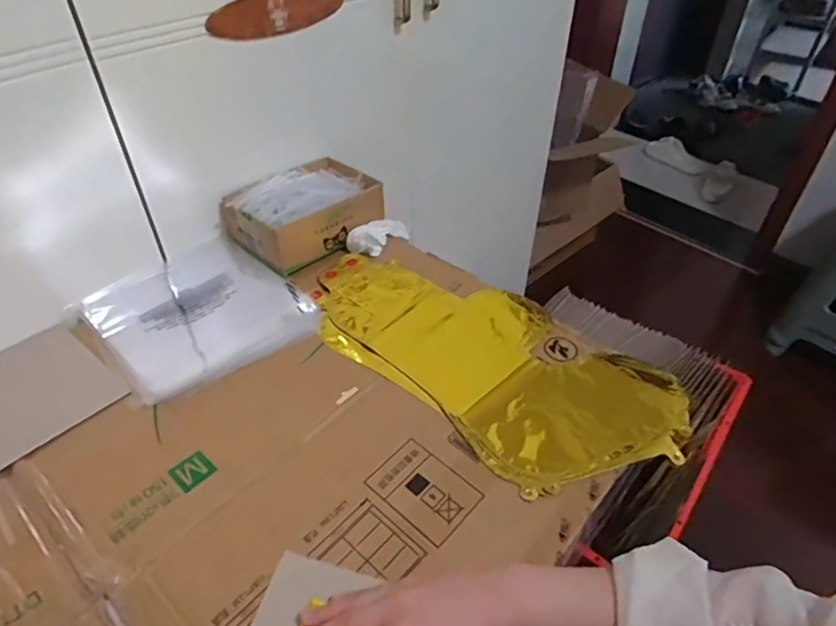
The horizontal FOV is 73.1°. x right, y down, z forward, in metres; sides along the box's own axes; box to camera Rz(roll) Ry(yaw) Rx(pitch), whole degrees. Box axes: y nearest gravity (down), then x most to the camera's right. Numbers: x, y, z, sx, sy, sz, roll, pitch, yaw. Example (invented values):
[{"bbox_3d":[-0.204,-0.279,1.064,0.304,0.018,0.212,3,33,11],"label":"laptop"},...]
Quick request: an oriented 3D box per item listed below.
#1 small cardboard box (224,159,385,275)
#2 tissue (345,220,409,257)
[{"bbox_3d":[-0.152,-0.142,0.770,0.130,0.075,0.181,32,51,30],"label":"small cardboard box"},{"bbox_3d":[-0.050,-0.113,0.791,0.046,0.032,0.107,24,33,25],"label":"tissue"}]

